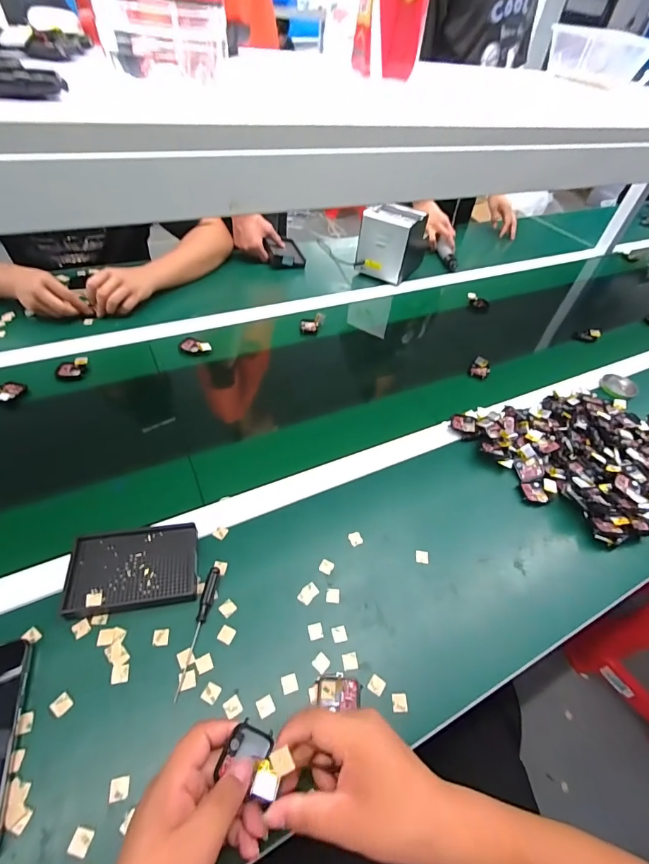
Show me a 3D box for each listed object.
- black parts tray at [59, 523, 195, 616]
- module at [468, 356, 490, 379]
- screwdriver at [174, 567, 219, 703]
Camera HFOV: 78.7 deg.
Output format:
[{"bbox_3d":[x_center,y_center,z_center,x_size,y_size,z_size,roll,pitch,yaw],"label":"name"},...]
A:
[{"bbox_3d":[-0.221,0.156,0.468,0.134,0.027,0.097,-4,49,-10],"label":"black parts tray"},{"bbox_3d":[0.317,-0.132,0.802,0.037,0.018,0.050,25,51,16],"label":"module"},{"bbox_3d":[-0.137,0.213,0.430,0.013,0.011,0.131,7,48,0],"label":"screwdriver"}]

